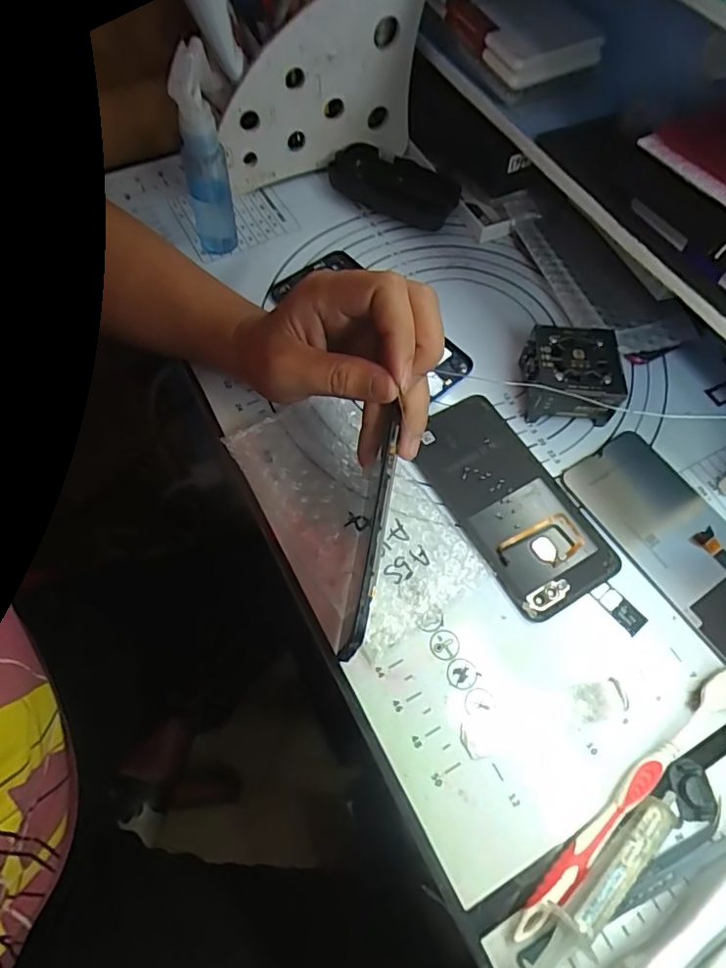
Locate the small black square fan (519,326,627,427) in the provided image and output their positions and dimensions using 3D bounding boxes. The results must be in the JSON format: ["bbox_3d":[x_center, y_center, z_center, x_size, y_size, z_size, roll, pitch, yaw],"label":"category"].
[{"bbox_3d":[0.141,-0.074,0.391,0.063,0.039,0.059,4,64,0],"label":"small black square fan"}]

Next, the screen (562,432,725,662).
[{"bbox_3d":[0.201,0.035,0.359,0.069,0.005,0.147,-29,68,-17],"label":"screen"}]

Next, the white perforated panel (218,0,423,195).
[{"bbox_3d":[-0.031,-0.309,0.437,0.168,0.126,0.017,-21,63,-8],"label":"white perforated panel"}]

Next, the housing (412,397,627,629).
[{"bbox_3d":[0.093,0.009,0.362,0.073,0.004,0.149,-26,67,-17],"label":"housing"}]

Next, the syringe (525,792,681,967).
[{"bbox_3d":[0.115,0.187,0.261,0.104,0.023,0.027,-38,71,-21],"label":"syringe"}]

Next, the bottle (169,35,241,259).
[{"bbox_3d":[-0.111,-0.223,0.395,0.035,0.140,0.027,-16,64,-12],"label":"bottle"}]

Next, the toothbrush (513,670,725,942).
[{"bbox_3d":[0.138,0.156,0.286,0.174,0.014,0.013,-36,70,-20],"label":"toothbrush"}]

